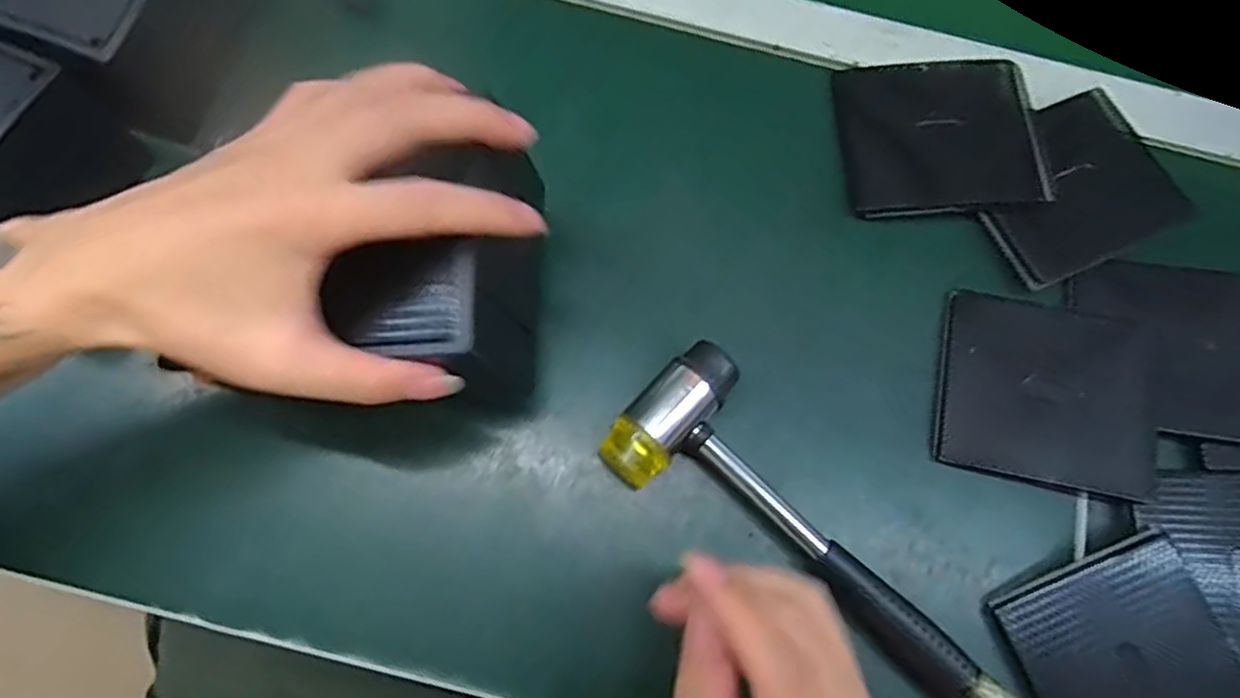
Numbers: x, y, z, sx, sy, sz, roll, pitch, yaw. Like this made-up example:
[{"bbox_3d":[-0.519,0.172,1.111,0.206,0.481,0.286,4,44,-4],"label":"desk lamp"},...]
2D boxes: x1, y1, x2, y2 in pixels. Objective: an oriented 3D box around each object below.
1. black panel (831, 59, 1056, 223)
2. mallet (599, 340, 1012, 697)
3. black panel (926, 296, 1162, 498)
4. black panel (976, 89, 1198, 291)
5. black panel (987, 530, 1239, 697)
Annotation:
[{"bbox_3d":[0.191,-0.130,0.418,0.112,0.010,0.101,-3,76,-4],"label":"black panel"},{"bbox_3d":[0.109,0.099,0.346,0.248,0.032,0.078,39,77,6],"label":"mallet"},{"bbox_3d":[0.234,0.022,0.379,0.109,0.011,0.100,13,76,0],"label":"black panel"},{"bbox_3d":[0.269,-0.097,0.411,0.121,0.006,0.094,-27,79,-9],"label":"black panel"},{"bbox_3d":[0.256,0.162,0.346,0.097,0.009,0.110,-22,71,5],"label":"black panel"}]

